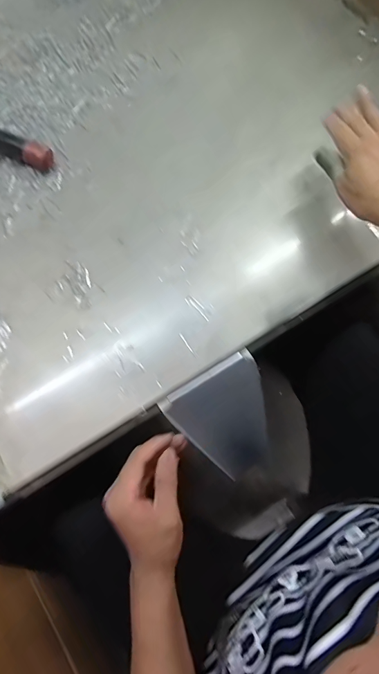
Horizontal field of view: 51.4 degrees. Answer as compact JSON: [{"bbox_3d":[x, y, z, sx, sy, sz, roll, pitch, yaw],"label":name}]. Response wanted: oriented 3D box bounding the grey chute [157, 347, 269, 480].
[{"bbox_3d":[0.048,0.106,0.476,0.110,0.030,0.166,-30,119,-6],"label":"grey chute"}]

